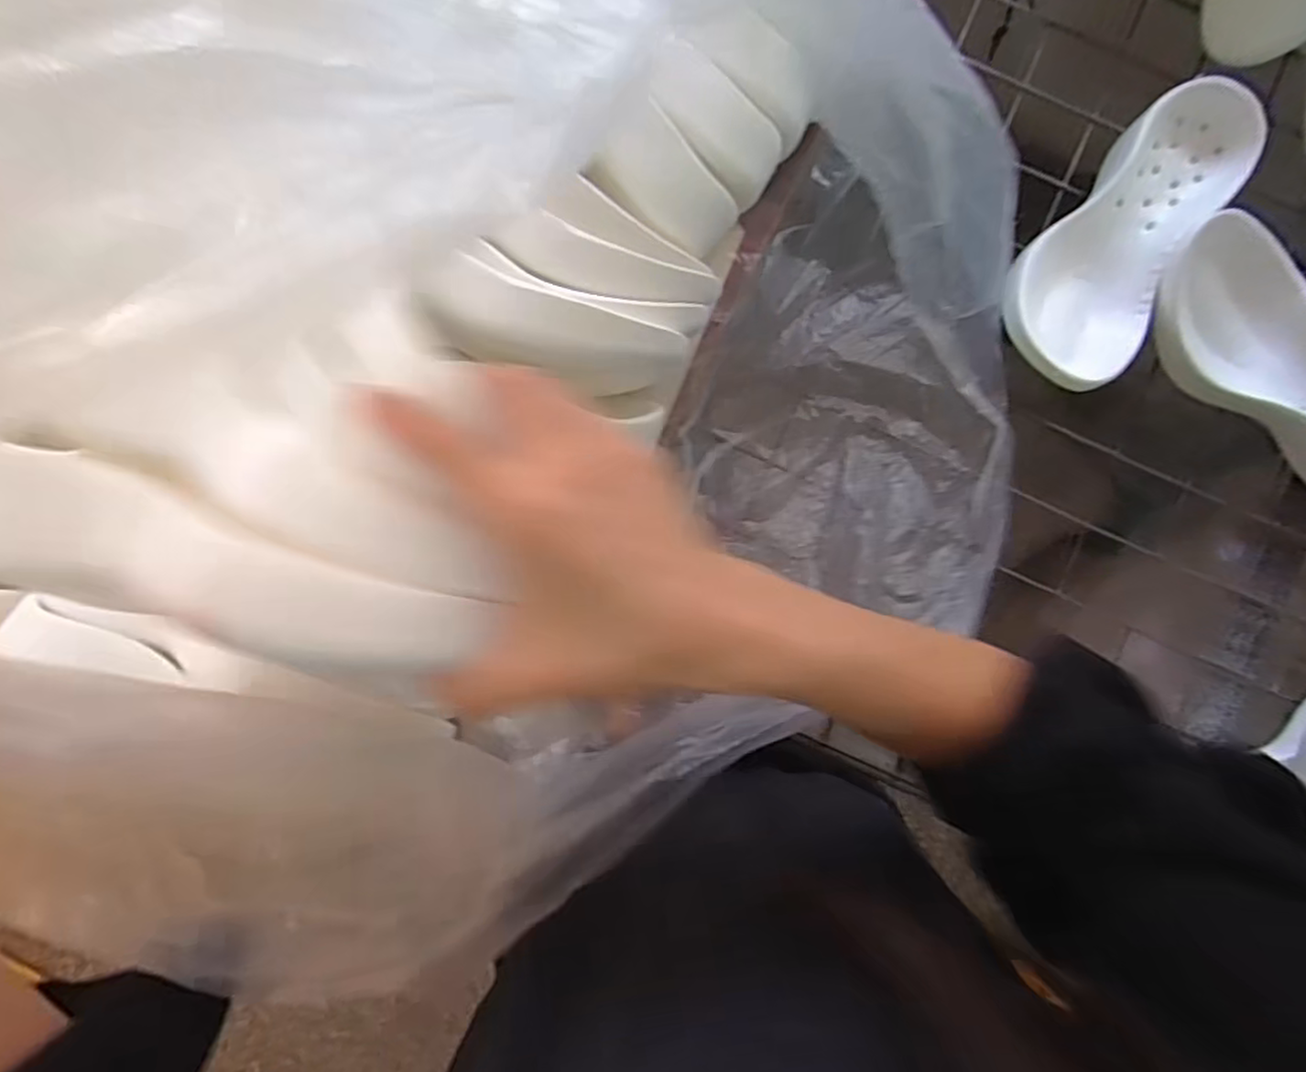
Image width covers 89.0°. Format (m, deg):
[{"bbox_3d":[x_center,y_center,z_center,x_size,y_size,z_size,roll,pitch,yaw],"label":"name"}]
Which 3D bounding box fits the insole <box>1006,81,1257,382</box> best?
[{"bbox_3d":[0.384,-0.236,0.540,0.108,0.054,0.272,39,88,0],"label":"insole"}]

